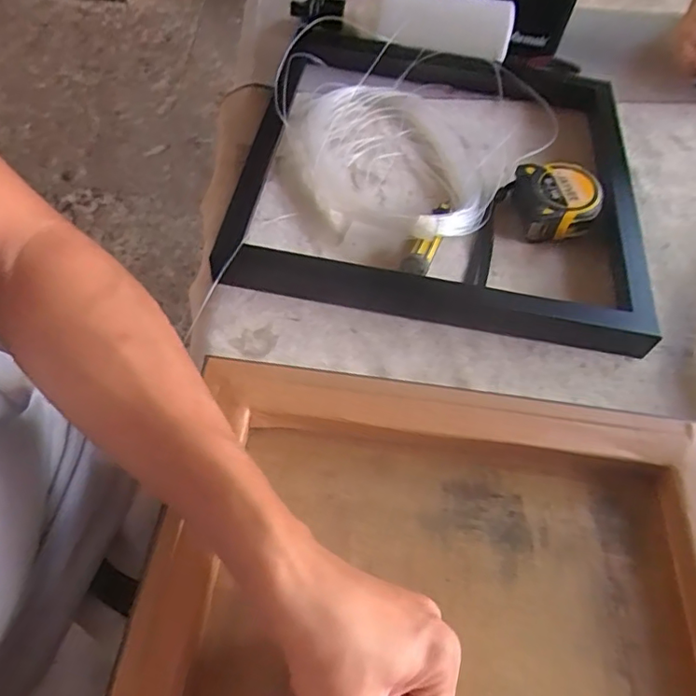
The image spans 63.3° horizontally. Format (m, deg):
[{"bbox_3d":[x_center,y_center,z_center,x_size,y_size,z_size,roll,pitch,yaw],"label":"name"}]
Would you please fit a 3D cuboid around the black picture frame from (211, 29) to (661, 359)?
[{"bbox_3d":[0.084,-0.172,0.508,0.346,0.053,0.346,10,55,2],"label":"black picture frame"}]

